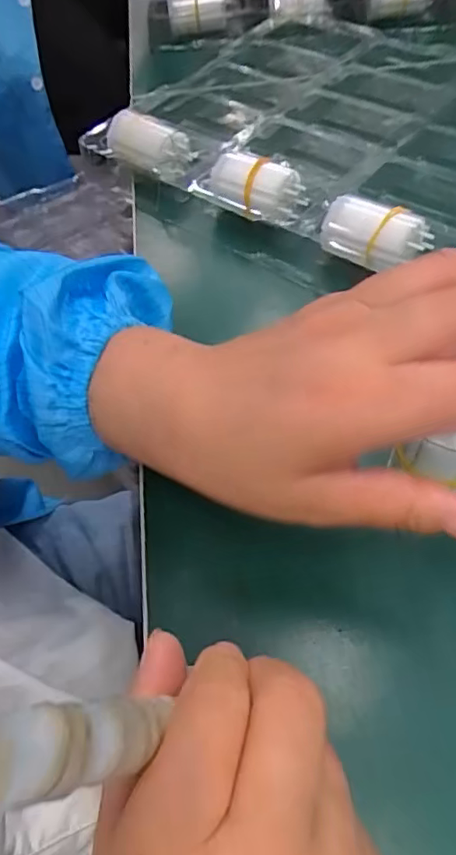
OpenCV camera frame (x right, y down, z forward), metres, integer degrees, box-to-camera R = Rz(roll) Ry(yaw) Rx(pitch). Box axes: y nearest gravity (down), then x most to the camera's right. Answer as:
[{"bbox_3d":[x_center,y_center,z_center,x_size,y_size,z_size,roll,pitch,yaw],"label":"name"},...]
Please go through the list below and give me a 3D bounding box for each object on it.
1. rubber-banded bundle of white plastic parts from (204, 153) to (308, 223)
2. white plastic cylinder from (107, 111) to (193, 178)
[{"bbox_3d":[0.017,-0.166,0.395,0.069,0.041,0.030,29,62,21],"label":"rubber-banded bundle of white plastic parts"},{"bbox_3d":[-0.062,-0.211,0.431,0.065,0.036,0.031,31,62,22],"label":"white plastic cylinder"}]

